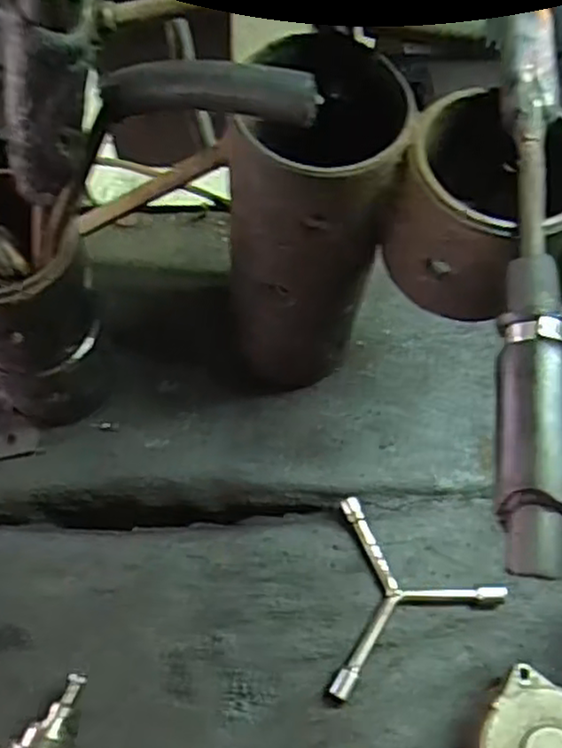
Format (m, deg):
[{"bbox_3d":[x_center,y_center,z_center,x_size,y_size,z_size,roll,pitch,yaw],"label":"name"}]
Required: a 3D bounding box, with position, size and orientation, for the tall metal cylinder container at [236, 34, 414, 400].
[{"bbox_3d":[0.016,-0.081,0.425,0.084,0.200,0.095,14,64,4],"label":"tall metal cylinder container"}]

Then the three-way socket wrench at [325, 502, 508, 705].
[{"bbox_3d":[0.090,0.147,0.460,0.106,0.018,0.120,6,64,0],"label":"three-way socket wrench"}]

